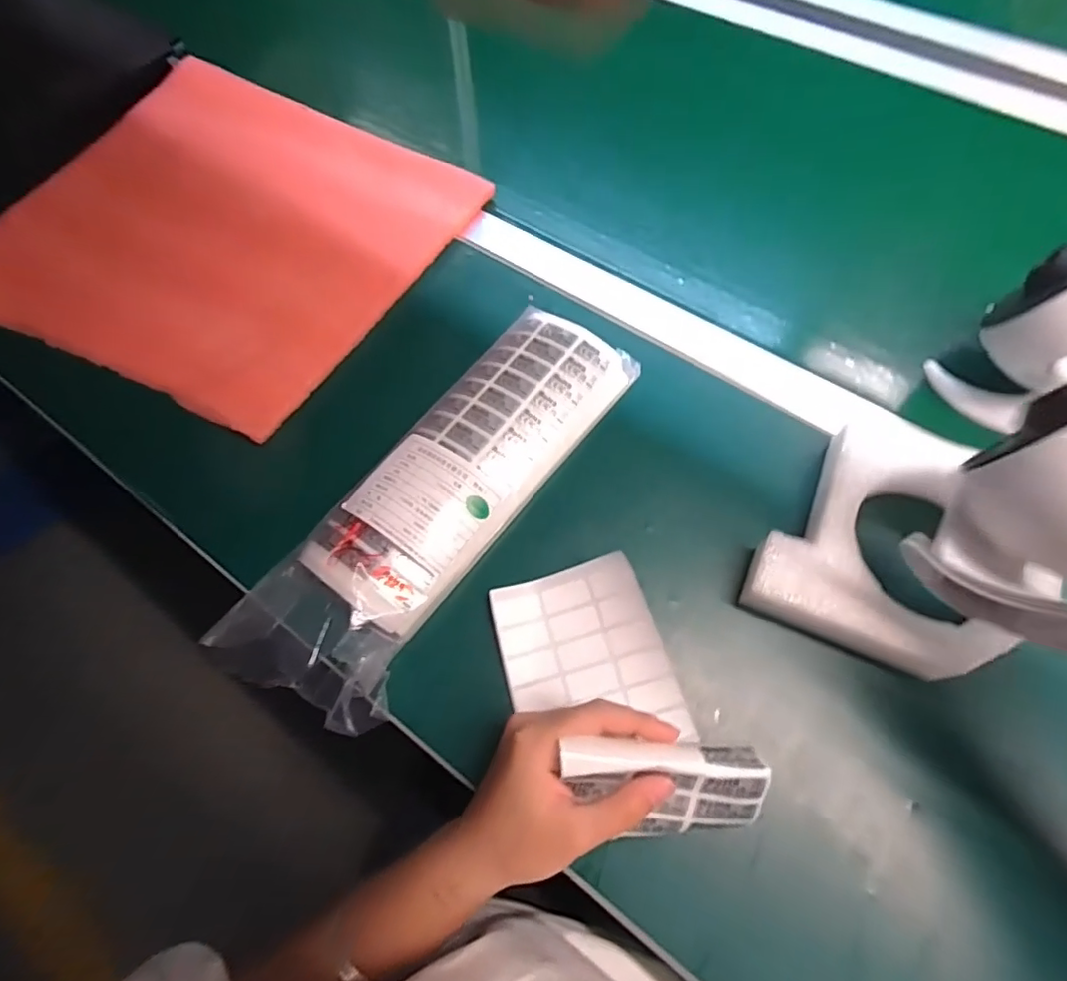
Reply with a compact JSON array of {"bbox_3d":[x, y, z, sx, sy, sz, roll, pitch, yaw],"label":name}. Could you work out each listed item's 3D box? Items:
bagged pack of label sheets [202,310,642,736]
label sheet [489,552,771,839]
[{"bbox_3d":[-0.064,-0.002,0.407,0.121,0.037,0.340,31,71,16],"label":"bagged pack of label sheets"},{"bbox_3d":[0.043,0.116,0.328,0.098,0.083,0.166,-24,70,-8],"label":"label sheet"}]

